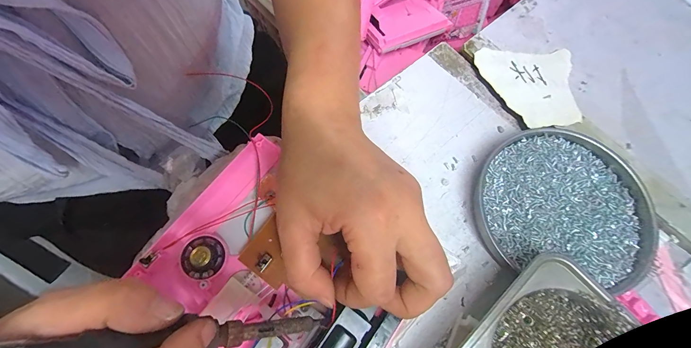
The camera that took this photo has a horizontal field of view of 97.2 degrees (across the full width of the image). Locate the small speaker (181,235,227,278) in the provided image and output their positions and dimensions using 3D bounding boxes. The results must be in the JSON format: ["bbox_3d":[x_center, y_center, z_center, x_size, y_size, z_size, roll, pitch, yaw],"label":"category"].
[{"bbox_3d":[-0.097,0.056,0.206,0.027,0.011,0.026,0,71,-1],"label":"small speaker"}]

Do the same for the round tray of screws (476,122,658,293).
[{"bbox_3d":[0.183,0.024,0.255,0.132,0.017,0.122,0,68,-1],"label":"round tray of screws"}]

